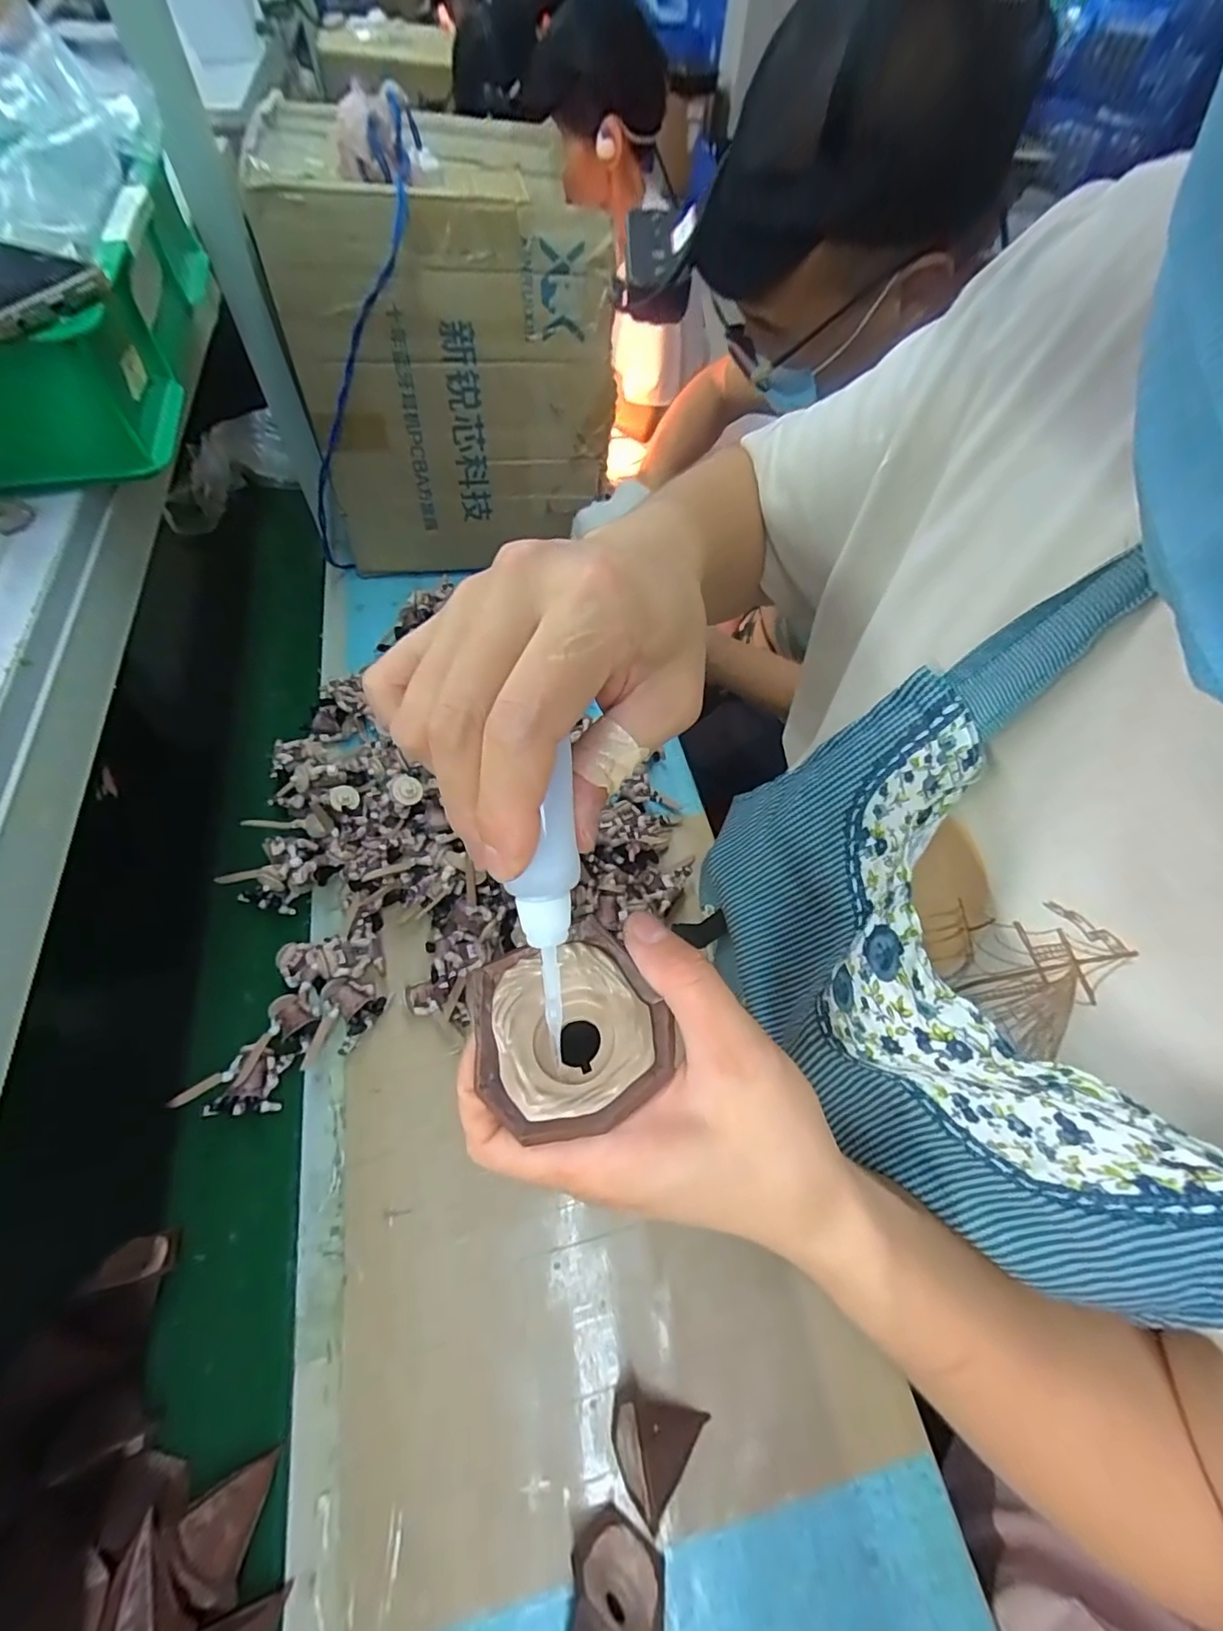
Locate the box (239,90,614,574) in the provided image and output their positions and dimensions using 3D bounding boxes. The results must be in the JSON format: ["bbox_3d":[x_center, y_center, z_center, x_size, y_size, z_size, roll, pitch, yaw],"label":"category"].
[{"bbox_3d":[-0.218,-0.626,0.783,0.375,0.398,0.355,-14,60,-11],"label":"box"}]

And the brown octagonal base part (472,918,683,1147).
[{"bbox_3d":[-0.014,0.069,0.189,0.059,0.017,0.057,-19,61,-14],"label":"brown octagonal base part"}]

